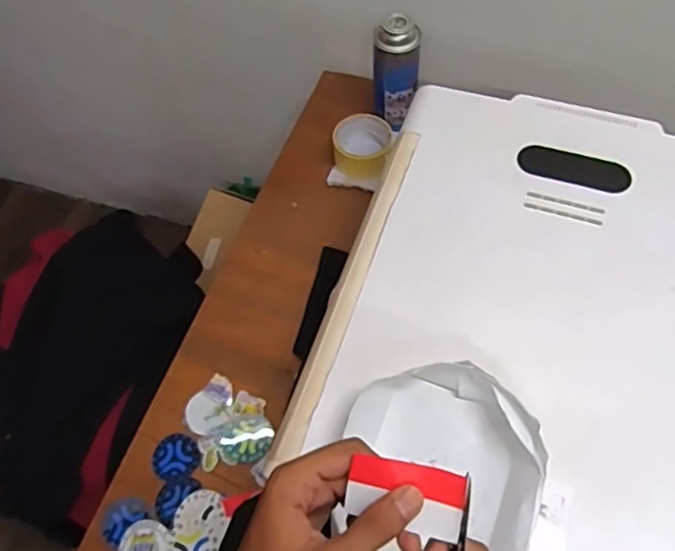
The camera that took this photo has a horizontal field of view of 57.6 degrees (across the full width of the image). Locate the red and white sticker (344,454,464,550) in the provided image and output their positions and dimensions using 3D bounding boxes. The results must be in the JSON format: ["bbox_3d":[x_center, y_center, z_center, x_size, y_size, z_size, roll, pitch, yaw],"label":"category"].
[{"bbox_3d":[0.040,0.128,0.356,0.066,0.004,0.038,13,84,13],"label":"red and white sticker"}]

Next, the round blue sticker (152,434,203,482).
[{"bbox_3d":[-0.190,0.216,0.727,0.054,0.004,0.052,-1,62,3],"label":"round blue sticker"}]

